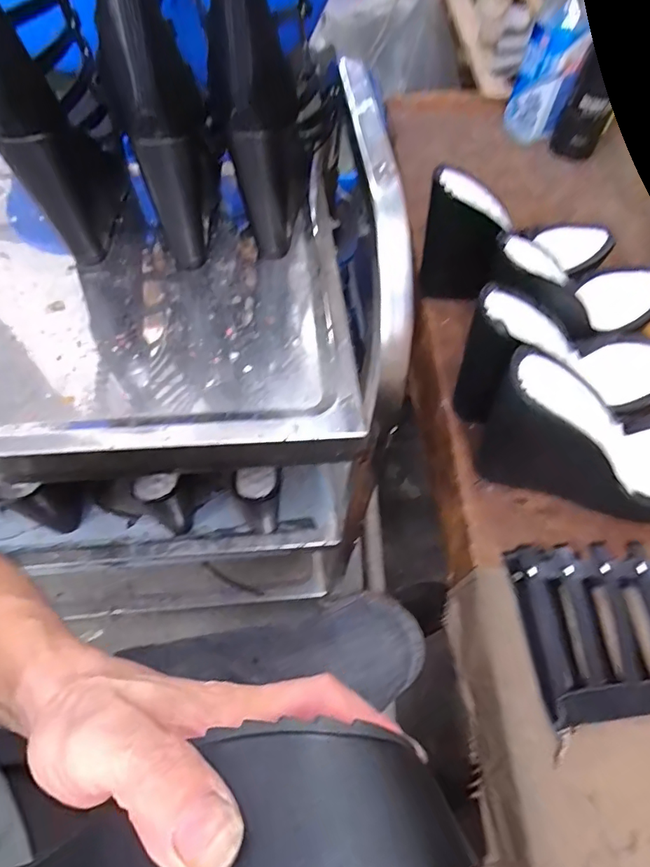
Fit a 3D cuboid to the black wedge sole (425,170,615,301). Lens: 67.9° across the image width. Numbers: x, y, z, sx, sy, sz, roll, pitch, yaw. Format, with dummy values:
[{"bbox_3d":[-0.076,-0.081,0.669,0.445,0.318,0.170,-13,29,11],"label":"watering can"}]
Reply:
[{"bbox_3d":[0.214,-0.220,0.533,0.226,0.136,0.074,-2,58,-4],"label":"black wedge sole"}]

